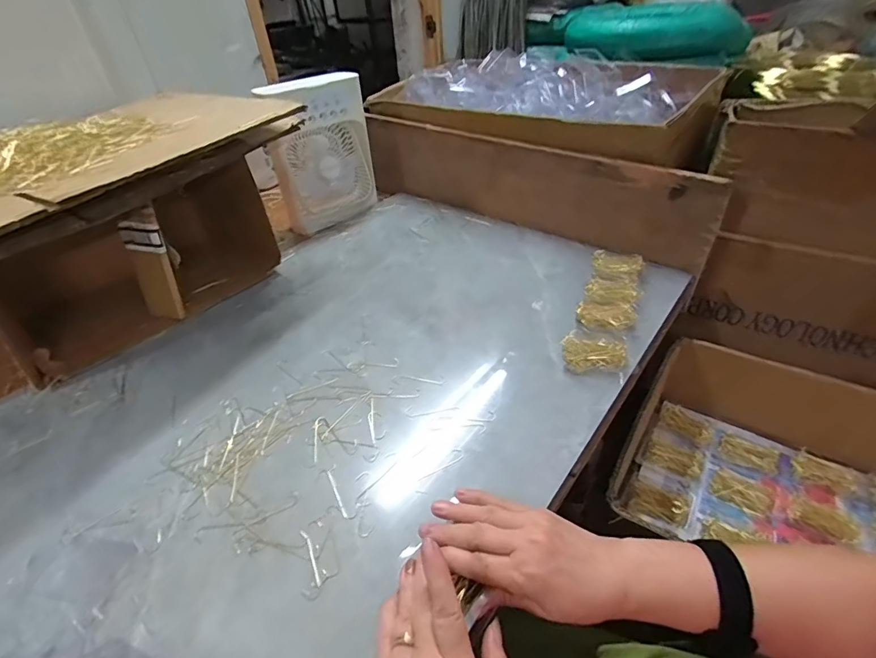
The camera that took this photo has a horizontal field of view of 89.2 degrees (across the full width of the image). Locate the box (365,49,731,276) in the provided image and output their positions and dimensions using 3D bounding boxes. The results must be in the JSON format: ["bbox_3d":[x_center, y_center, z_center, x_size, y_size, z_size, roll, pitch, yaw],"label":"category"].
[{"bbox_3d":[0.228,-0.364,0.874,0.681,0.222,0.355,26,47,34],"label":"box"}]

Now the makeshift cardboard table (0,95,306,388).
[{"bbox_3d":[-0.437,-0.115,0.586,0.317,0.261,0.487,16,42,25],"label":"makeshift cardboard table"}]

